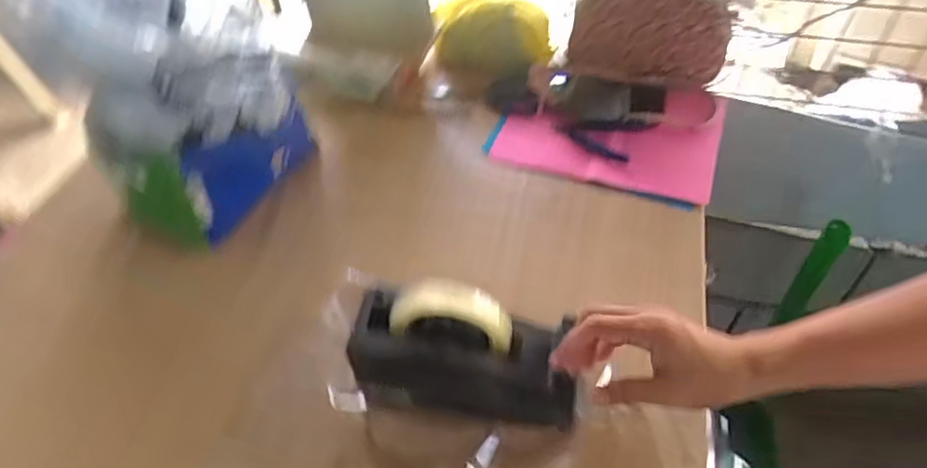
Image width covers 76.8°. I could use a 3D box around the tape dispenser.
[{"bbox_3d":[0.002,0.102,0.515,0.197,0.129,0.073,4,50,6],"label":"tape dispenser"}]

